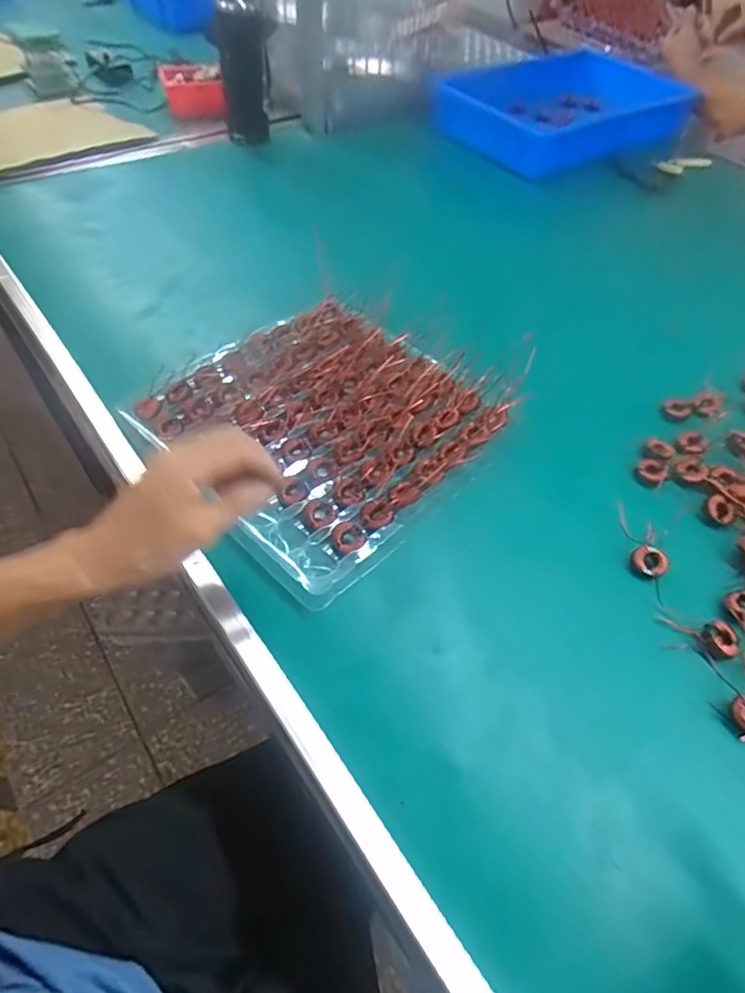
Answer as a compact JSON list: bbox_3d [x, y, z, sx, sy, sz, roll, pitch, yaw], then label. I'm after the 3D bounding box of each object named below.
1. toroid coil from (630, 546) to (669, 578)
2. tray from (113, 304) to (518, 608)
[{"bbox_3d":[0.230,0.055,0.448,0.028,0.015,0.021,37,59,22],"label":"toroid coil"},{"bbox_3d":[-0.049,-0.068,0.514,0.277,0.033,0.268,39,60,23],"label":"tray"}]

